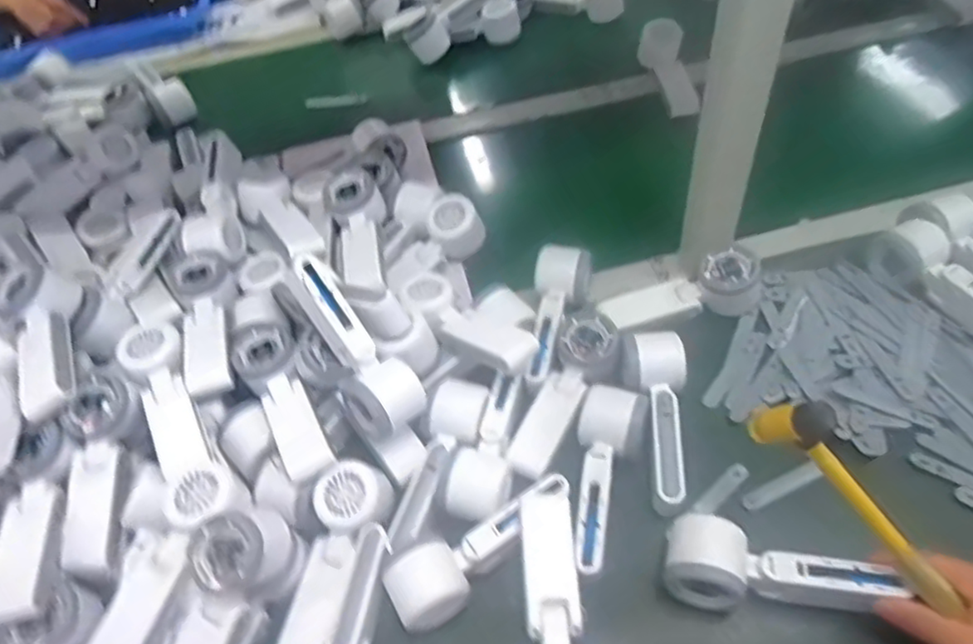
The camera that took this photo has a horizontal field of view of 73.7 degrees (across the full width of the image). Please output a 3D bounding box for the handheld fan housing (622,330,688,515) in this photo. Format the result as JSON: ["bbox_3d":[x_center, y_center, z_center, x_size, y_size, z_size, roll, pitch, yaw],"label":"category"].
[{"bbox_3d":[0.149,0.080,0.574,0.057,0.043,0.157,4,53,10],"label":"handheld fan housing"}]

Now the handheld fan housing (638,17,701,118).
[{"bbox_3d":[0.264,-0.360,0.933,0.047,0.055,0.161,-14,75,-7],"label":"handheld fan housing"}]

